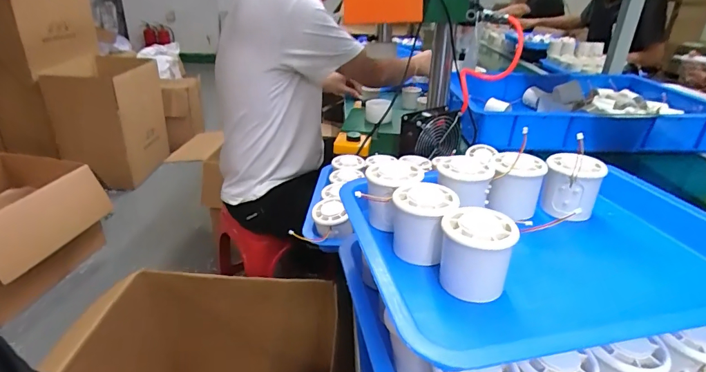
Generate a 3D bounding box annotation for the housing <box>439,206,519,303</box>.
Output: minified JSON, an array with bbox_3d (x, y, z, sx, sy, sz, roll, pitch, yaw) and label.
[{"bbox_3d":[0.099,0.054,0.346,0.053,0.060,0.053,1,27,-1],"label":"housing"}]

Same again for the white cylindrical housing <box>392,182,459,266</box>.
[{"bbox_3d":[0.064,0.033,0.387,0.052,0.058,0.053,1,27,-1],"label":"white cylindrical housing"}]

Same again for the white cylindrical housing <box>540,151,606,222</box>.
[{"bbox_3d":[0.234,0.000,0.457,0.057,0.063,0.052,13,29,21],"label":"white cylindrical housing"}]

